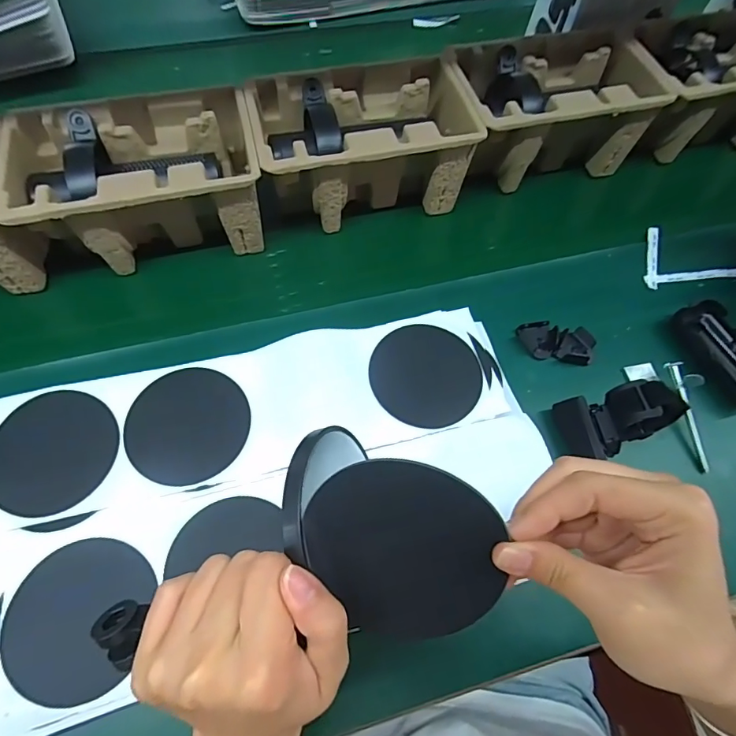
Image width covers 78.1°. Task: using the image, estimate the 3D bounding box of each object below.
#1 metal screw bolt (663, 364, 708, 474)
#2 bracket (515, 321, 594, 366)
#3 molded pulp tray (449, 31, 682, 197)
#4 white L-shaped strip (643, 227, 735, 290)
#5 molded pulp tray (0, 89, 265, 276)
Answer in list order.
[{"bbox_3d":[0.293,0.043,0.412,0.009,0.015,0.100,-8,78,-7],"label":"metal screw bolt"},{"bbox_3d":[0.187,-0.026,0.453,0.072,0.018,0.042,9,63,1],"label":"bracket"},{"bbox_3d":[0.211,-0.306,0.545,0.235,0.098,0.141,-14,65,-10],"label":"molded pulp tray"},{"bbox_3d":[0.361,-0.131,0.517,0.116,0.011,0.081,-9,64,-7],"label":"white L-shaped strip"},{"bbox_3d":[-0.224,-0.185,0.462,0.220,0.098,0.138,-12,65,-9],"label":"molded pulp tray"}]

